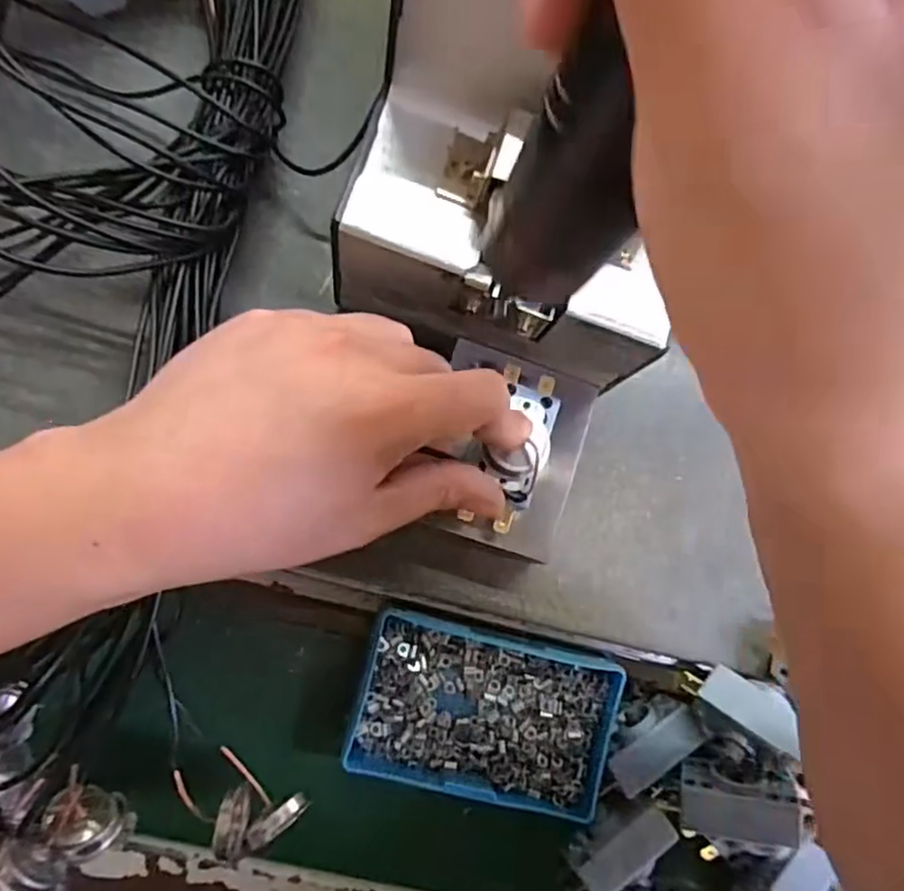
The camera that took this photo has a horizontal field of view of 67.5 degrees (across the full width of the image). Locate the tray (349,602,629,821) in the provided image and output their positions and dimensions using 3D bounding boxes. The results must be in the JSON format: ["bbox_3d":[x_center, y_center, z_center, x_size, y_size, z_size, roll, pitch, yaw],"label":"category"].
[{"bbox_3d":[0.015,0.122,0.306,0.113,0.020,0.071,14,81,-7],"label":"tray"}]

